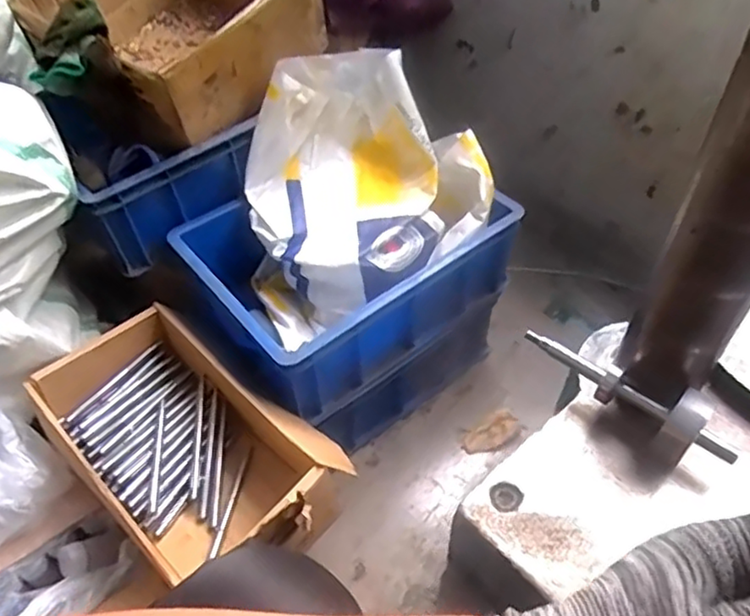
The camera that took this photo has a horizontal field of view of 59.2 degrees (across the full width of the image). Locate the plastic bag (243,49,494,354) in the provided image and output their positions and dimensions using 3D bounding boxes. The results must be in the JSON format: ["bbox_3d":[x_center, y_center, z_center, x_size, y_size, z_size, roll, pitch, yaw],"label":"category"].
[{"bbox_3d":[-0.025,-0.165,0.912,0.322,0.248,0.279,-17,50,-13],"label":"plastic bag"}]

